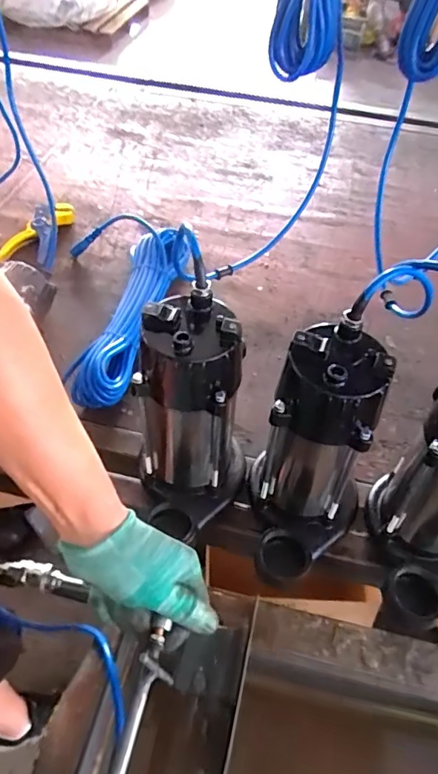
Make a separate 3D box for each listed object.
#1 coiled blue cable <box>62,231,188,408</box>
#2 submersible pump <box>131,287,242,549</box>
[{"bbox_3d":[-0.123,-0.106,0.769,0.095,0.054,0.348,8,50,3],"label":"coiled blue cable"},{"bbox_3d":[-0.027,0.039,0.528,0.110,0.246,0.143,-4,51,-7],"label":"submersible pump"}]

